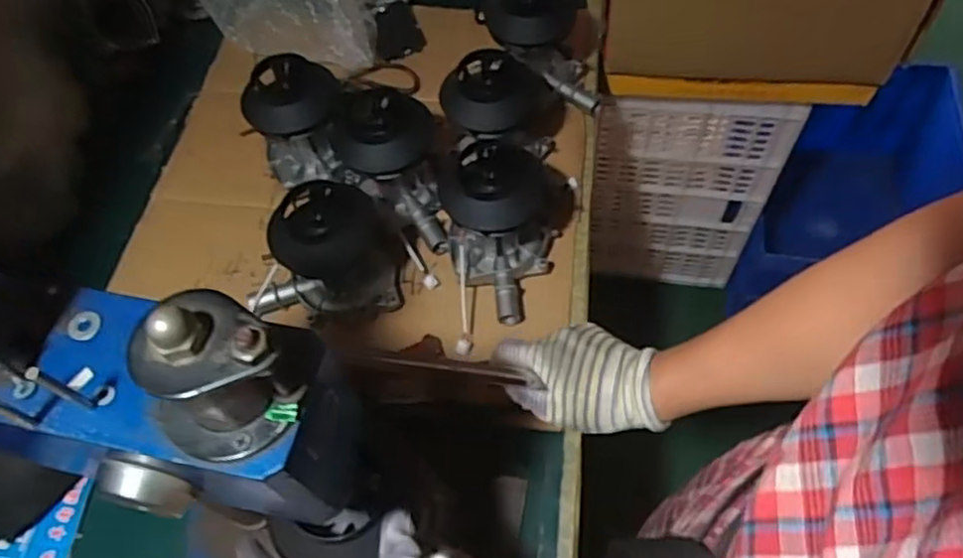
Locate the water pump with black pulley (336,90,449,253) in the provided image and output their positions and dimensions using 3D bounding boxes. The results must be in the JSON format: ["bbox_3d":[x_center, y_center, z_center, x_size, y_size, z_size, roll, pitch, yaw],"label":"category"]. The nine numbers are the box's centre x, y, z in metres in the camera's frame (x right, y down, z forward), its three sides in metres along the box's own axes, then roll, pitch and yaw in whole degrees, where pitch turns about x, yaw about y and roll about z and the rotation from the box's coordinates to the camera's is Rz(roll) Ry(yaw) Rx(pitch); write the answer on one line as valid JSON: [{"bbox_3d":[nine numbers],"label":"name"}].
[{"bbox_3d":[-0.093,-0.114,0.753,0.105,0.132,0.157,-19,59,-6],"label":"water pump with black pulley"}]

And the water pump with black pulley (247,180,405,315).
[{"bbox_3d":[-0.169,-0.026,0.705,0.157,0.134,0.095,-10,58,0],"label":"water pump with black pulley"}]

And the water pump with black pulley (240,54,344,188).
[{"bbox_3d":[-0.212,-0.177,0.797,0.097,0.131,0.106,-6,59,3],"label":"water pump with black pulley"}]

